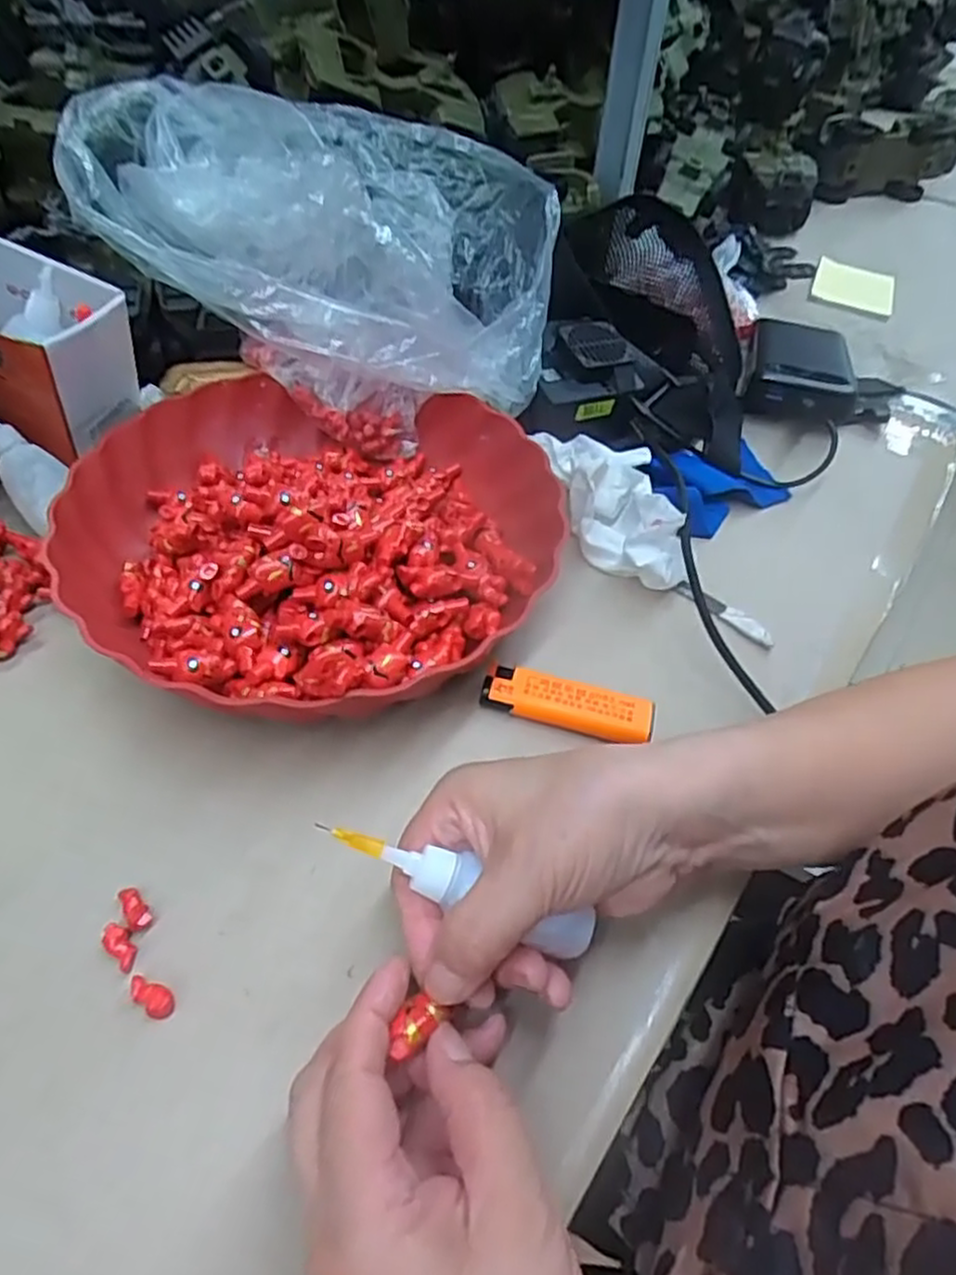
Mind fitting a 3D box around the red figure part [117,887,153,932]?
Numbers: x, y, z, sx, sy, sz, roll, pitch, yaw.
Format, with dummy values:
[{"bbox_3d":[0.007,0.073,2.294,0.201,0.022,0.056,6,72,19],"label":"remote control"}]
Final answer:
[{"bbox_3d":[-0.130,0.102,0.276,0.008,0.005,0.018,-28,58,-27],"label":"red figure part"}]

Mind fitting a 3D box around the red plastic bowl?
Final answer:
[{"bbox_3d":[-0.086,-0.065,0.383,0.237,0.066,0.238,2,49,-3],"label":"red plastic bowl"}]

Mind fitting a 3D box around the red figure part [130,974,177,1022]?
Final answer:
[{"bbox_3d":[-0.115,0.126,0.258,0.019,0.007,0.009,30,53,19],"label":"red figure part"}]

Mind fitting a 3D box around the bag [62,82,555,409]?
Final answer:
[{"bbox_3d":[-0.093,-0.246,0.456,0.282,0.109,0.238,8,49,3],"label":"bag"}]

